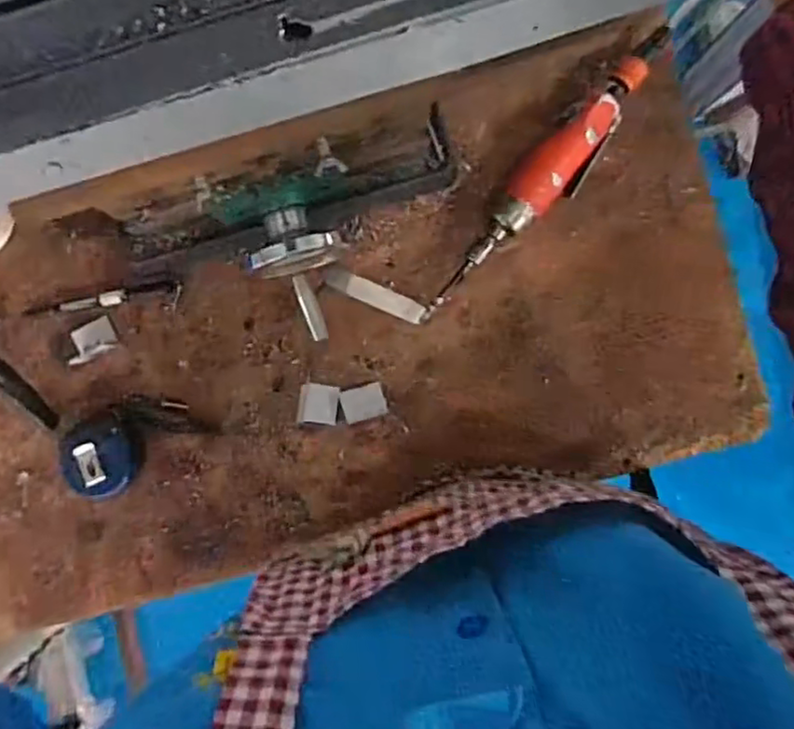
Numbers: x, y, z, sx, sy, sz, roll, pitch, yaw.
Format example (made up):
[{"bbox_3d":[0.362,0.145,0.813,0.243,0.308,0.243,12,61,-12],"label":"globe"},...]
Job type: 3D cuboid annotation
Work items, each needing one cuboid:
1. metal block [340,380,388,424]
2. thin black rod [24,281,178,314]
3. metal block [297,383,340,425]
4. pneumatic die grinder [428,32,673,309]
[{"bbox_3d":[-0.030,0.035,0.601,0.039,0.009,0.031,-16,91,1],"label":"metal block"},{"bbox_3d":[-0.273,-0.059,0.605,0.139,0.010,0.013,-12,91,1],"label":"thin black rod"},{"bbox_3d":[-0.072,0.037,0.604,0.036,0.011,0.036,7,91,0],"label":"metal block"},{"bbox_3d":[0.138,-0.170,0.583,0.050,0.034,0.299,45,91,0],"label":"pneumatic die grinder"}]

